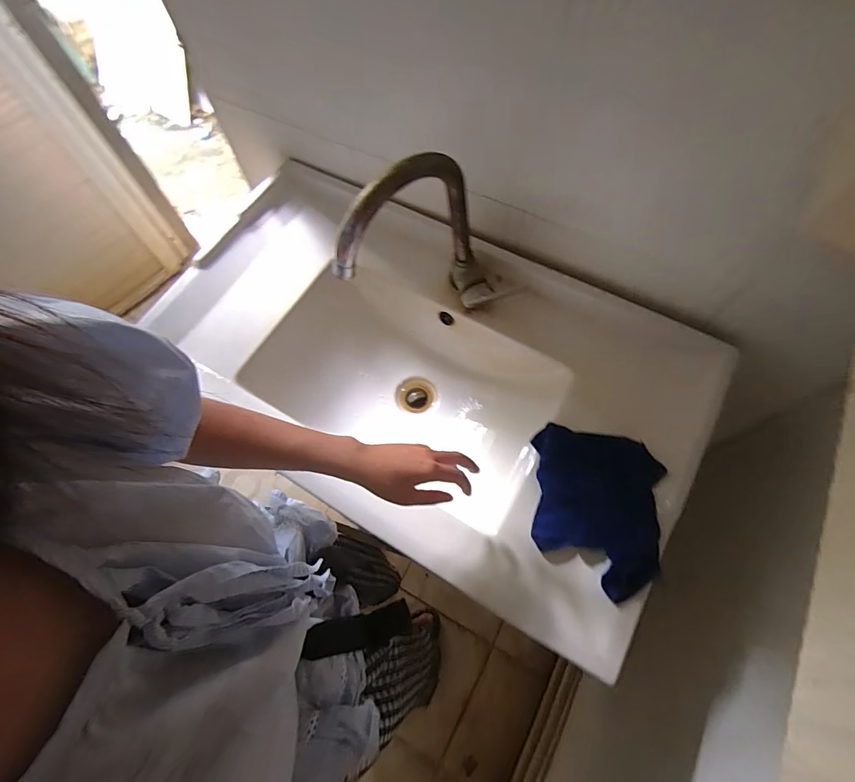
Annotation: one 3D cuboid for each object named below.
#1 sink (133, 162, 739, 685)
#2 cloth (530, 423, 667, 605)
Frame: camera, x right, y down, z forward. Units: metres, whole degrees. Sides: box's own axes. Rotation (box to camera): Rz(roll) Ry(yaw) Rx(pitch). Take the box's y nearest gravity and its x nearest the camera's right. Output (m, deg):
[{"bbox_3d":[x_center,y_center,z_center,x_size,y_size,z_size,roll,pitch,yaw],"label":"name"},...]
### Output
[{"bbox_3d":[-0.020,-0.020,0.699,0.783,0.184,0.463,28,70,14],"label":"sink"},{"bbox_3d":[0.210,0.144,0.550,0.149,0.028,0.195,11,66,7],"label":"cloth"}]

